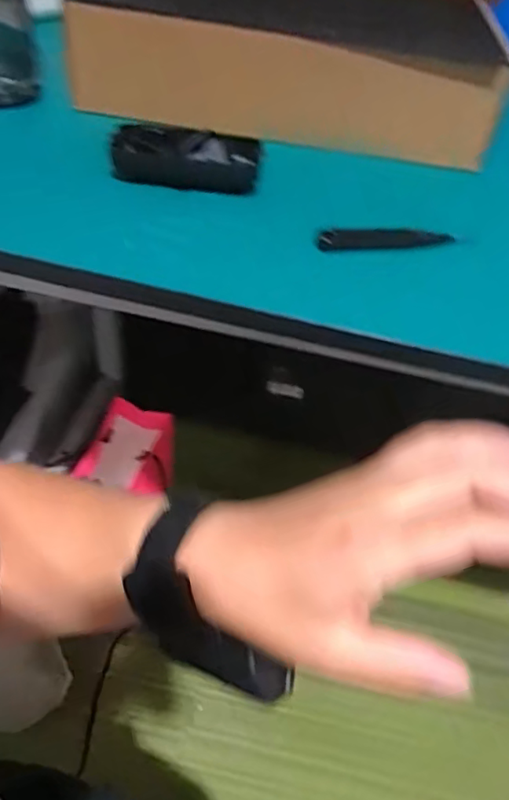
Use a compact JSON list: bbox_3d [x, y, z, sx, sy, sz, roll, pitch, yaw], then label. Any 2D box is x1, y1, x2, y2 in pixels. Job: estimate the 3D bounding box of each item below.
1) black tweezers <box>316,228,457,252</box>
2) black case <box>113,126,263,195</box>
[{"bbox_3d":[0.092,-0.111,0.413,0.100,0.015,0.008,-7,48,-14],"label":"black tweezers"},{"bbox_3d":[-0.050,-0.181,0.450,0.108,0.030,0.046,2,46,-5],"label":"black case"}]

